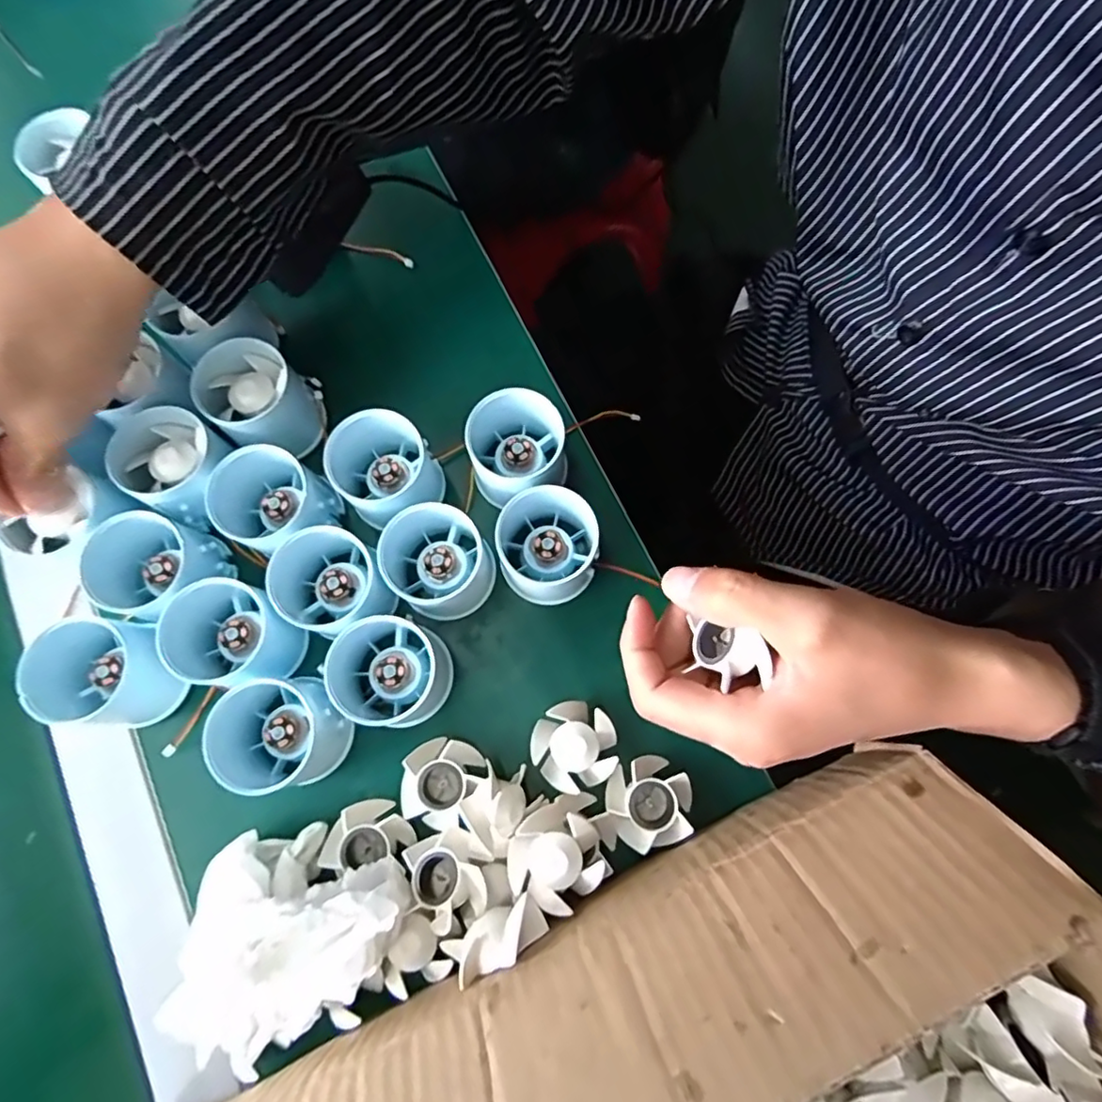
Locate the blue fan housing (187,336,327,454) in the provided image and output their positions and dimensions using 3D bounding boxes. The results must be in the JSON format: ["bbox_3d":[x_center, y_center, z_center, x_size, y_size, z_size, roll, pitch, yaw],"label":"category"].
[{"bbox_3d":[-0.164,-0.084,0.341,0.049,0.048,0.051,-40,79,-7],"label":"blue fan housing"}]

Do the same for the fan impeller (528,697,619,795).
[{"bbox_3d":[0.013,0.101,0.314,0.043,0.016,0.043,0,77,1],"label":"fan impeller"}]

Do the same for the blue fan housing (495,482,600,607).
[{"bbox_3d":[-0.003,-0.004,0.327,0.059,0.041,0.058,33,80,8],"label":"blue fan housing"}]

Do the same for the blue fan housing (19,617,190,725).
[{"bbox_3d":[-0.224,0.063,0.308,0.056,0.047,0.052,0,77,1],"label":"blue fan housing"}]

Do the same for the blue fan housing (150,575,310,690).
[{"bbox_3d":[-0.164,0.044,0.313,0.055,0.051,0.053,0,77,1],"label":"blue fan housing"}]

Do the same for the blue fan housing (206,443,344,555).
[{"bbox_3d":[-0.150,-0.025,0.328,0.052,0.047,0.052,0,77,1],"label":"blue fan housing"}]

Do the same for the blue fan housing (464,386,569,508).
[{"bbox_3d":[-0.018,-0.057,0.335,0.054,0.046,0.049,-19,77,-3],"label":"blue fan housing"}]

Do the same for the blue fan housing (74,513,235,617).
[{"bbox_3d":[-0.209,0.009,0.318,0.051,0.044,0.051,0,77,1],"label":"blue fan housing"}]

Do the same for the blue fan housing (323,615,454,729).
[{"bbox_3d":[-0.088,0.062,0.317,0.063,0.038,0.057,0,77,1],"label":"blue fan housing"}]

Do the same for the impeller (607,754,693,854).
[{"bbox_3d":[0.050,0.128,0.308,0.042,0.019,0.041,0,77,1],"label":"impeller"}]

